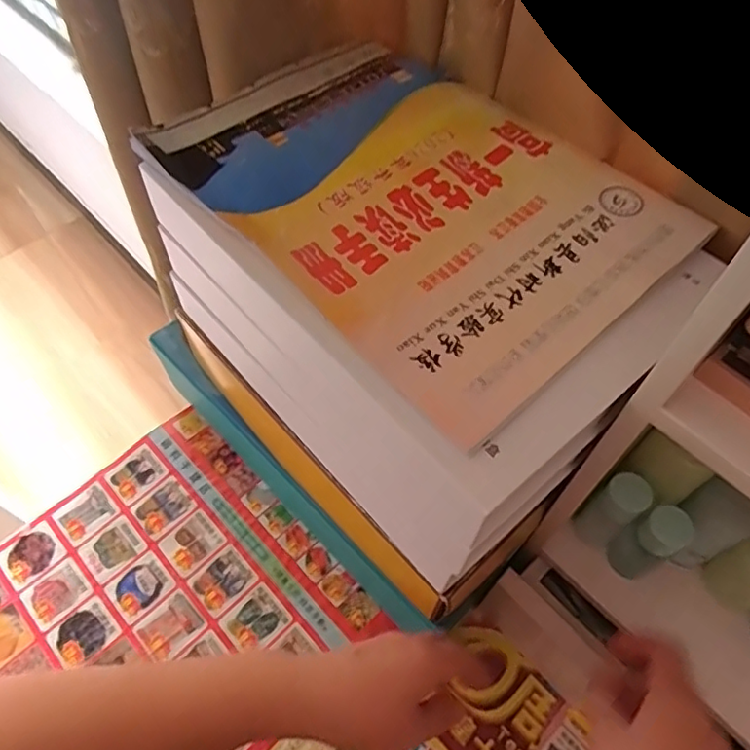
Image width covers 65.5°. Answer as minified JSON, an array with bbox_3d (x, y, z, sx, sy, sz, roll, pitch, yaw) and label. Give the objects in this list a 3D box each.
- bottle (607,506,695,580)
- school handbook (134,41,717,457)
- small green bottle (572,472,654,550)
[{"bbox_3d":[0.182,0.113,0.390,0.023,0.077,0.027,-25,61,-14],"label":"bottle"},{"bbox_3d":[0.020,-0.109,0.335,0.193,0.010,0.274,-37,65,-20],"label":"school handbook"},{"bbox_3d":[0.161,0.094,0.399,0.022,0.079,0.027,-38,65,-21],"label":"small green bottle"}]

